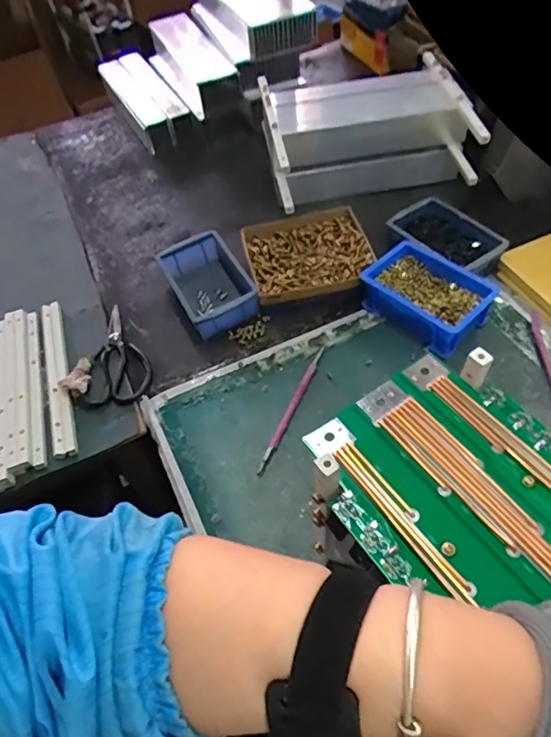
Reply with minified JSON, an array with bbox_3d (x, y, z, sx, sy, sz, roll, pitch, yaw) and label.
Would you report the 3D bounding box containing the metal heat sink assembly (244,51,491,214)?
[{"bbox_3d":[0.138,-0.363,0.786,0.288,0.103,0.239,-9,55,-1],"label":"metal heat sink assembly"}]

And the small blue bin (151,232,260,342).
[{"bbox_3d":[-0.089,-0.116,0.696,0.099,0.056,0.153,-24,56,-12],"label":"small blue bin"}]

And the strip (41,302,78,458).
[{"bbox_3d":[-0.278,0.004,0.646,0.029,0.013,0.241,-18,55,-8],"label":"strip"}]

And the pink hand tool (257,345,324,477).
[{"bbox_3d":[0.020,0.044,0.601,0.011,0.006,0.186,18,58,17],"label":"pink hand tool"}]

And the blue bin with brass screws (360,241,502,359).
[{"bbox_3d":[0.194,-0.096,0.652,0.103,0.052,0.147,-39,61,-21],"label":"blue bin with brass screws"}]

